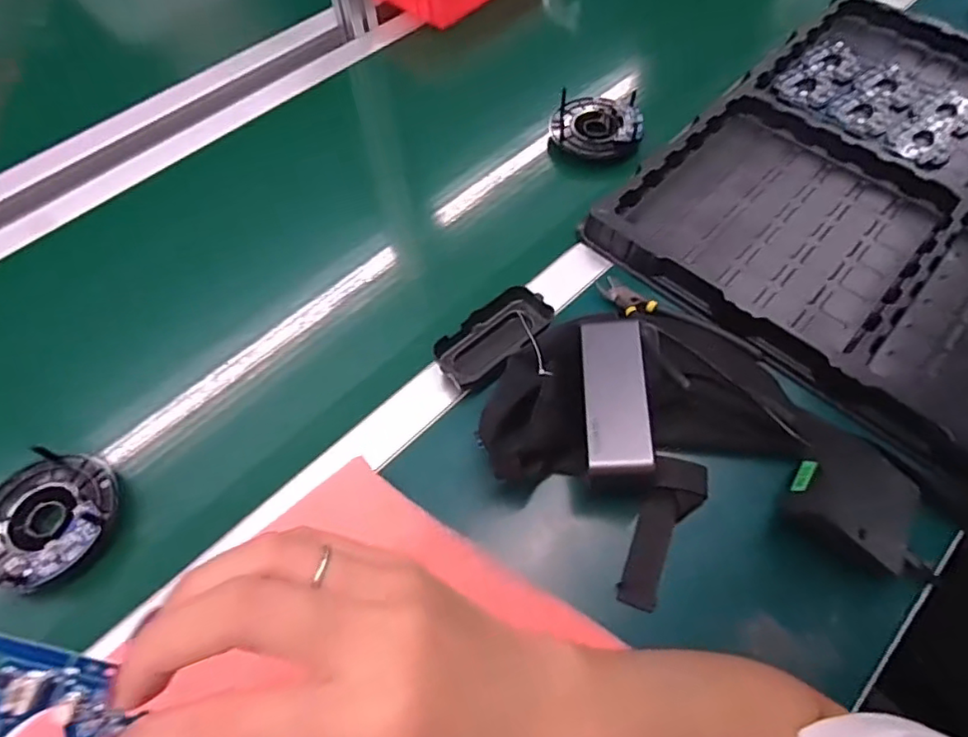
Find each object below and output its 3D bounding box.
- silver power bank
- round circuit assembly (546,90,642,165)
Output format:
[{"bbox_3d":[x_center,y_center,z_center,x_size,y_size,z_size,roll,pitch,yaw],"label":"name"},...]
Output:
[{"bbox_3d":[0.098,0.019,0.431,0.047,0.010,0.119,1,60,1],"label":"silver power bank"},{"bbox_3d":[0.127,-0.275,0.662,0.099,0.031,0.099,0,60,0],"label":"round circuit assembly"}]

